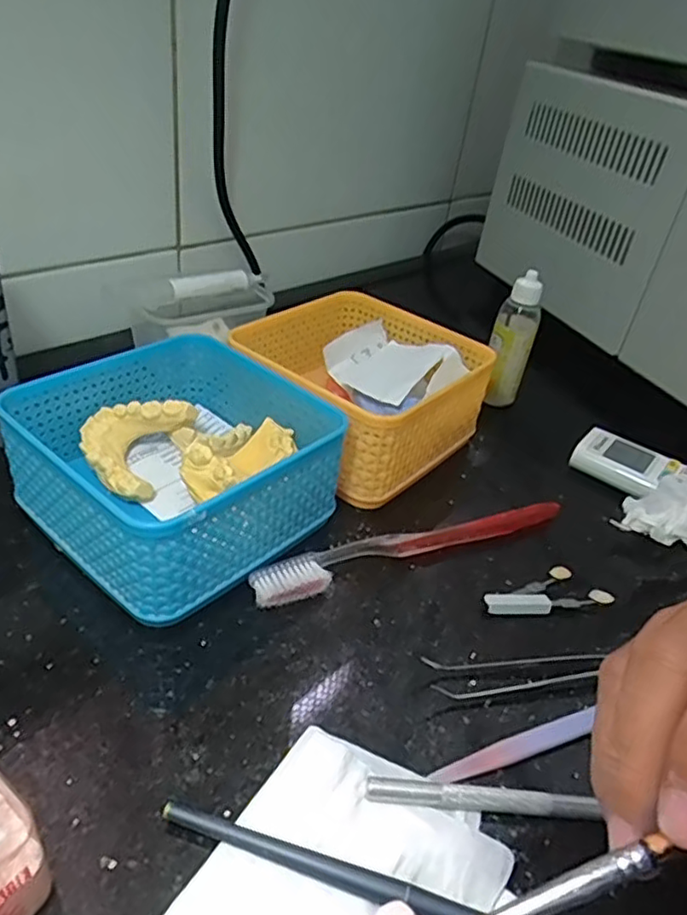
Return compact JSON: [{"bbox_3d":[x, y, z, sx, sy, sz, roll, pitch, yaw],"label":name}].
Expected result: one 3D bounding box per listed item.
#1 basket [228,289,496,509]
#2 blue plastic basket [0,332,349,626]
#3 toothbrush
[{"bbox_3d":[0.009,-0.043,0.421,0.129,0.070,0.132,30,40,29],"label":"basket"},{"bbox_3d":[-0.084,0.003,0.336,0.128,0.067,0.128,30,41,29],"label":"blue plastic basket"},{"bbox_3d":[0.038,0.046,0.345,0.181,0.014,0.022,-11,39,-25],"label":"toothbrush"}]

